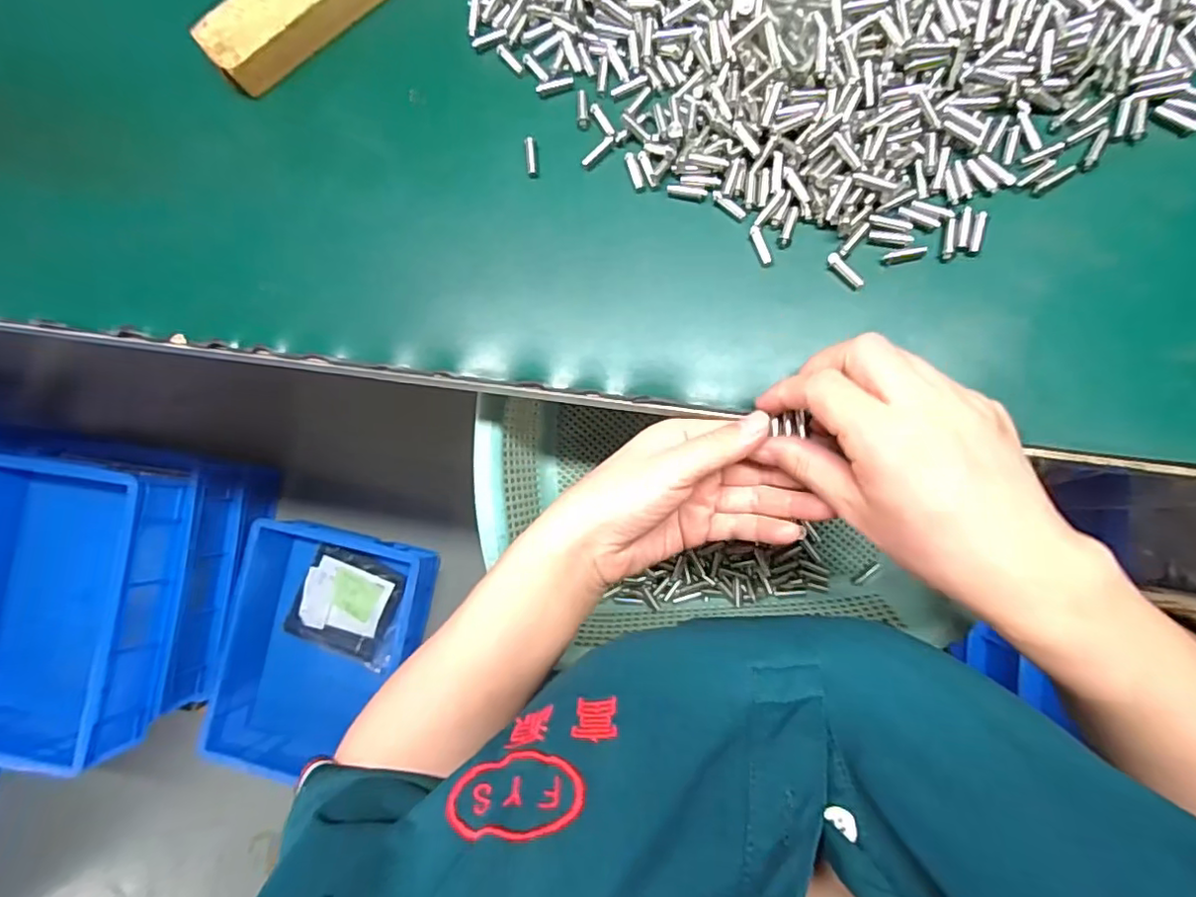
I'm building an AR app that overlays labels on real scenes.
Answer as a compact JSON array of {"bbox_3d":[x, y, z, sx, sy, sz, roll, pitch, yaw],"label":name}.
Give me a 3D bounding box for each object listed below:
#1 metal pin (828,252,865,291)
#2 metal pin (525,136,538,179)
[{"bbox_3d":[0.127,-0.091,0.305,0.006,0.005,0.023,-43,81,1],"label":"metal pin"},{"bbox_3d":[-0.037,-0.164,0.333,0.006,0.008,0.024,-7,83,7],"label":"metal pin"}]

